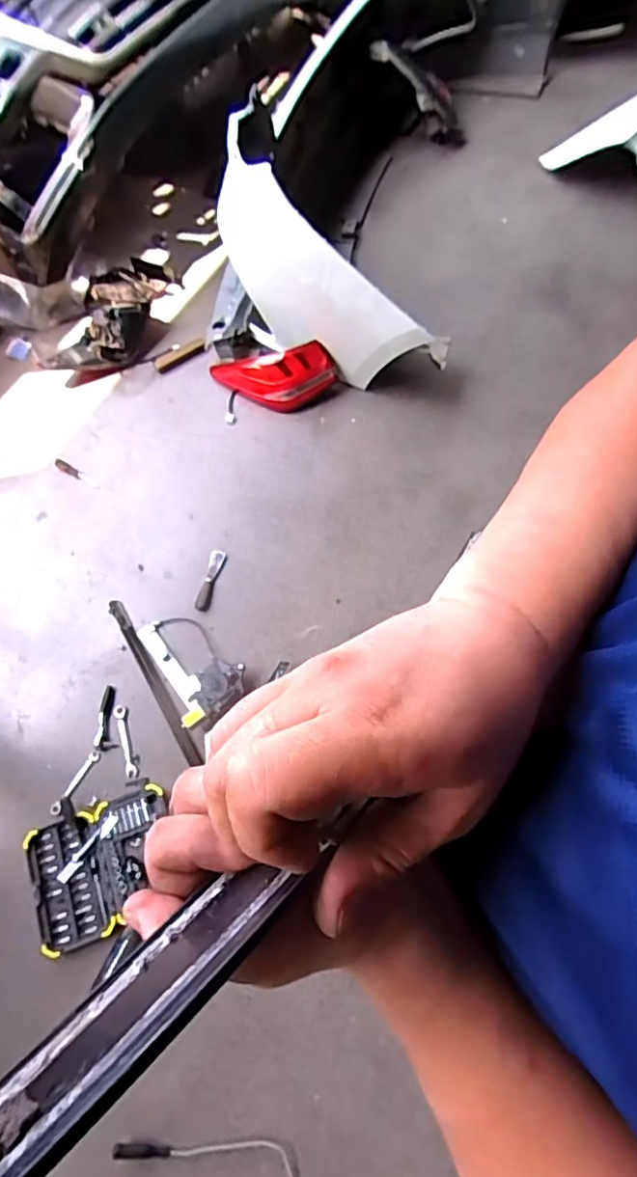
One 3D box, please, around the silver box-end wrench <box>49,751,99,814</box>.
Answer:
[{"bbox_3d":[-0.564,0.448,1.305,0.027,0.014,0.157,29,72,13],"label":"silver box-end wrench"}]

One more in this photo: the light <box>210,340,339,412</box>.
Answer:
[{"bbox_3d":[-0.133,-0.608,1.636,0.370,0.139,0.131,-1,69,2],"label":"light"}]

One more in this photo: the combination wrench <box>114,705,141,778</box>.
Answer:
[{"bbox_3d":[-0.458,0.362,1.346,0.037,0.016,0.171,-18,69,-5],"label":"combination wrench"}]

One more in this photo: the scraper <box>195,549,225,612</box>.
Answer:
[{"bbox_3d":[-0.285,-0.022,1.481,0.037,0.016,0.177,12,69,7],"label":"scraper"}]

